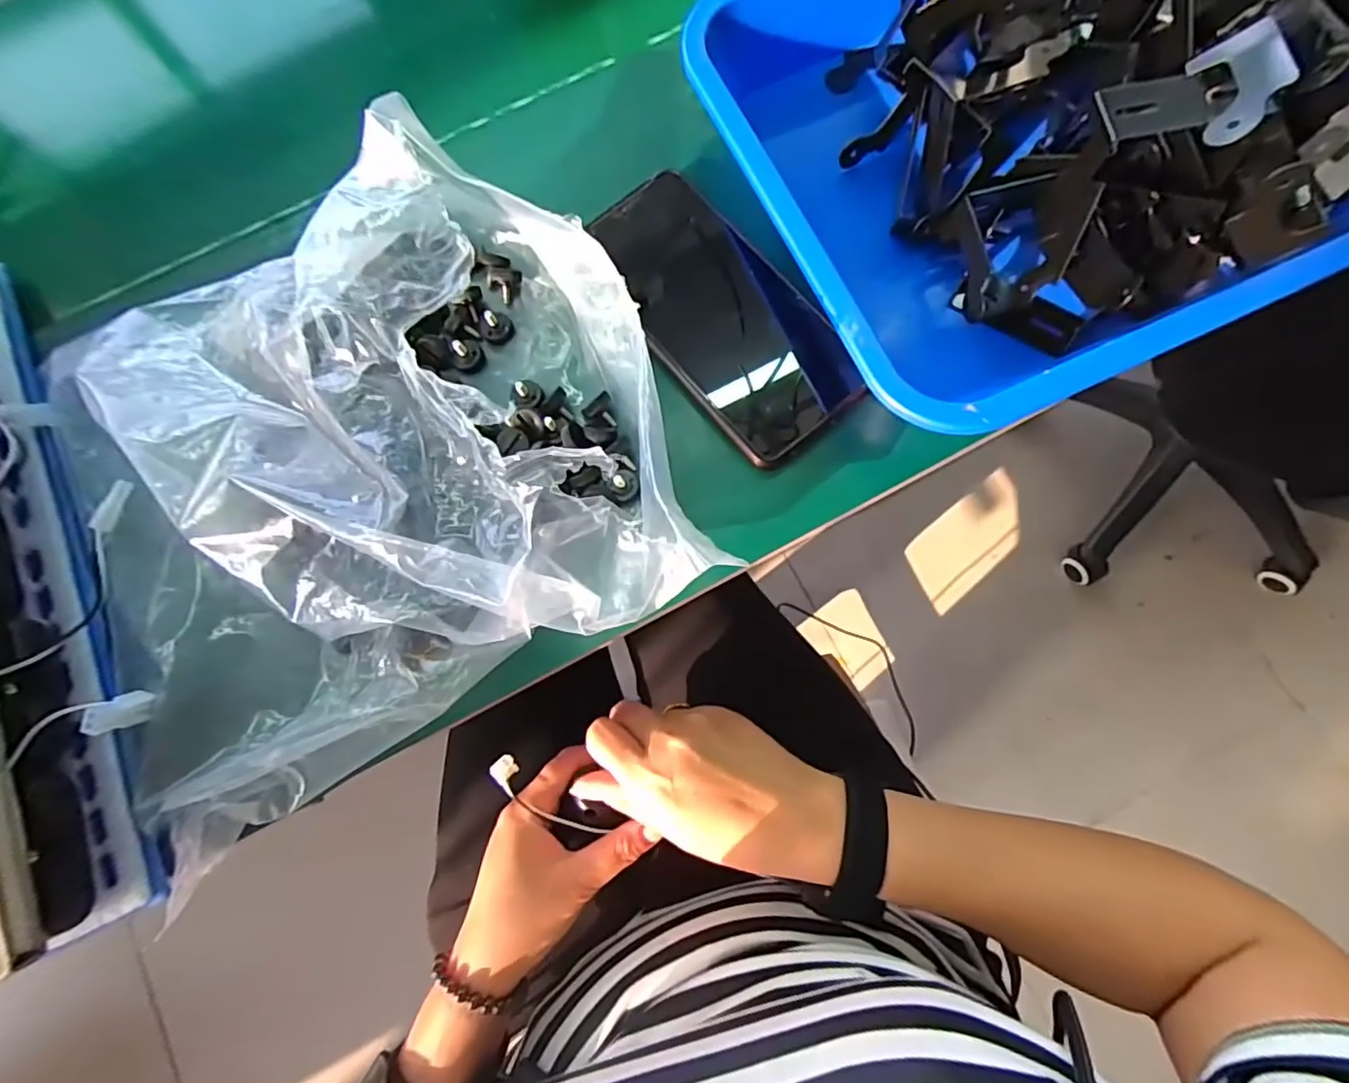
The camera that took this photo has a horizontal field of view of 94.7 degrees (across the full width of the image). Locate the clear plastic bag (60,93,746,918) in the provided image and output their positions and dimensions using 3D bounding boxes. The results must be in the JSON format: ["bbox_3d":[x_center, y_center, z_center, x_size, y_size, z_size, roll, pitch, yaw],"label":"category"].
[{"bbox_3d":[-0.147,-0.040,0.265,0.275,0.098,0.256,-26,80,-3],"label":"clear plastic bag"}]

